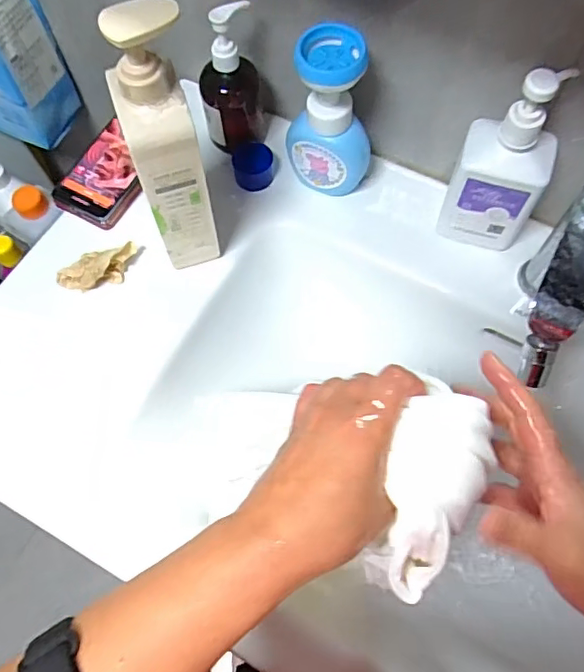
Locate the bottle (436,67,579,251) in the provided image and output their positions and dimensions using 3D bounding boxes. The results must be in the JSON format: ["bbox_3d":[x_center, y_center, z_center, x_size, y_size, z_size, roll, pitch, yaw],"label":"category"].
[{"bbox_3d":[0.197,-0.155,0.518,0.081,0.204,0.051,17,68,8],"label":"bottle"}]

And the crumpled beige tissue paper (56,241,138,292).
[{"bbox_3d":[-0.201,-0.069,0.582,0.084,0.038,0.027,-26,68,-10],"label":"crumpled beige tissue paper"}]

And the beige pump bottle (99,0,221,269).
[{"bbox_3d":[-0.104,-0.151,0.488,0.062,0.267,0.056,-18,67,-7],"label":"beige pump bottle"}]

